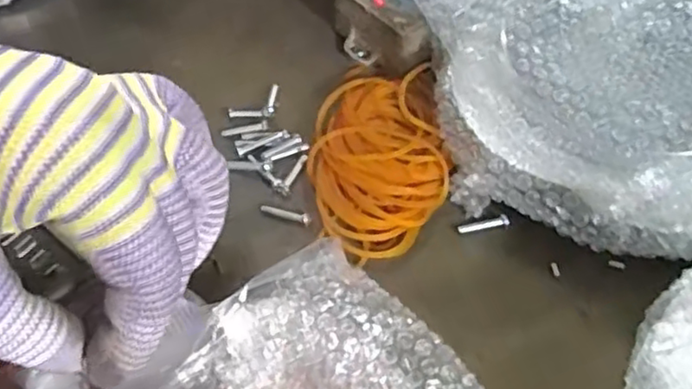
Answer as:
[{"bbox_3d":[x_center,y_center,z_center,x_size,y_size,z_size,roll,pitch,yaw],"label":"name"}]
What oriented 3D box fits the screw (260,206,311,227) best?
[{"bbox_3d":[-0.027,0.008,0.298,0.024,0.004,0.005,19,59,11],"label":"screw"}]

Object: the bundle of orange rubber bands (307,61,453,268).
[{"bbox_3d":[0.015,-0.018,0.309,0.061,0.019,0.100,-4,58,-3],"label":"bundle of orange rubber bands"}]

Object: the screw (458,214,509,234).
[{"bbox_3d":[0.062,0.014,0.299,0.023,0.005,0.005,-12,59,-8],"label":"screw"}]

